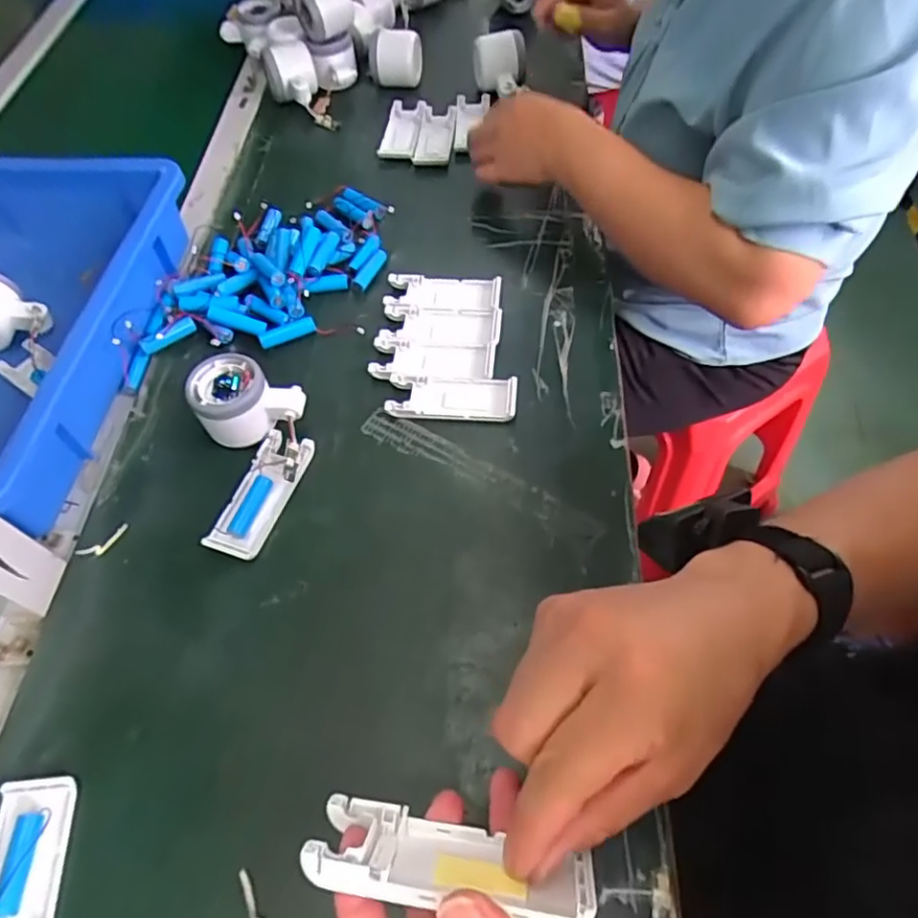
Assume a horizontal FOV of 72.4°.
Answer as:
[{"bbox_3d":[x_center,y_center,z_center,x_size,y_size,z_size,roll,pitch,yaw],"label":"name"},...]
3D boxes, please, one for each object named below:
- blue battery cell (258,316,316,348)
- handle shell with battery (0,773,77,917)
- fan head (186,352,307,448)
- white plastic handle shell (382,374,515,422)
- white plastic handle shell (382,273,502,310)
[{"bbox_3d":[-0.153,-0.112,0.561,0.050,0.013,0.015,-24,60,-12],"label":"blue battery cell"},{"bbox_3d":[-0.242,0.233,0.344,0.041,0.013,0.103,-6,58,-1],"label":"handle shell with battery"},{"bbox_3d":[-0.164,-0.048,0.495,0.080,0.049,0.053,-12,58,-4],"label":"fan head"},{"bbox_3d":[-0.006,-0.051,0.511,0.103,0.012,0.042,4,58,6],"label":"white plastic handle shell"},{"bbox_3d":[-0.014,-0.152,0.573,0.102,0.012,0.040,2,58,5],"label":"white plastic handle shell"}]

